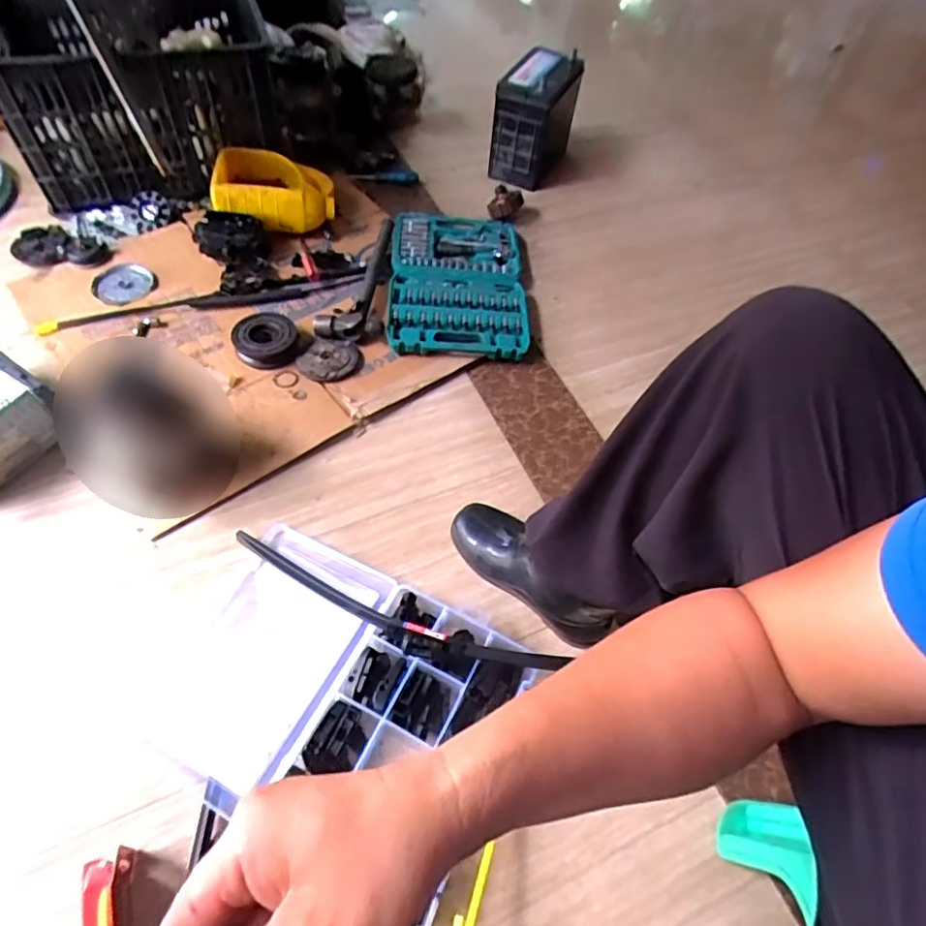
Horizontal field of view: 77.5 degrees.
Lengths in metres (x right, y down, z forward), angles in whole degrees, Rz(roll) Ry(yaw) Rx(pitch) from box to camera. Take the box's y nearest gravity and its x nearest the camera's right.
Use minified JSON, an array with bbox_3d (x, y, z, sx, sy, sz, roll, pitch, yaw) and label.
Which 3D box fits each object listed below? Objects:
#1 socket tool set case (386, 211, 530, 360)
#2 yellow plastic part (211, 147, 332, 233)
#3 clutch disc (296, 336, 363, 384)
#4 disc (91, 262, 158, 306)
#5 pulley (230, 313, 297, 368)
[{"bbox_3d":[-0.008,-0.343,1.088,0.254,0.050,0.380,1,56,-5],"label":"socket tool set case"},{"bbox_3d":[-0.362,-0.522,1.109,0.224,0.095,0.176,-3,56,-7],"label":"yellow plastic part"},{"bbox_3d":[-0.222,-0.175,0.958,0.095,0.015,0.096,3,56,-4],"label":"clutch disc"},{"bbox_3d":[-0.600,-0.315,1.018,0.096,0.019,0.096,2,58,-3],"label":"disc"},{"bbox_3d":[-0.329,-0.208,0.959,0.101,0.033,0.100,3,56,-4],"label":"pulley"}]

